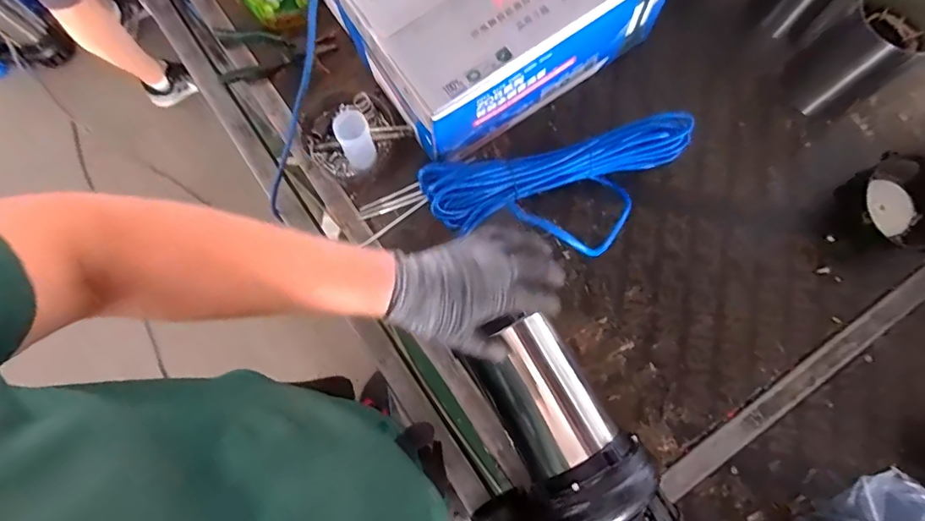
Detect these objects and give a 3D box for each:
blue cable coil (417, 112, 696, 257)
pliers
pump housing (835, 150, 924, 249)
[{"bbox_3d":[0.139,-0.092,0.669,0.384,0.112,0.168,-11,78,-1],"label":"blue cable coil"},{"bbox_3d":[-0.300,-0.338,0.779,0.186,0.027,0.093,-9,78,-1],"label":"pliers"},{"bbox_3d":[0.615,-0.080,0.678,0.149,0.074,0.127,23,79,6],"label":"pump housing"}]

